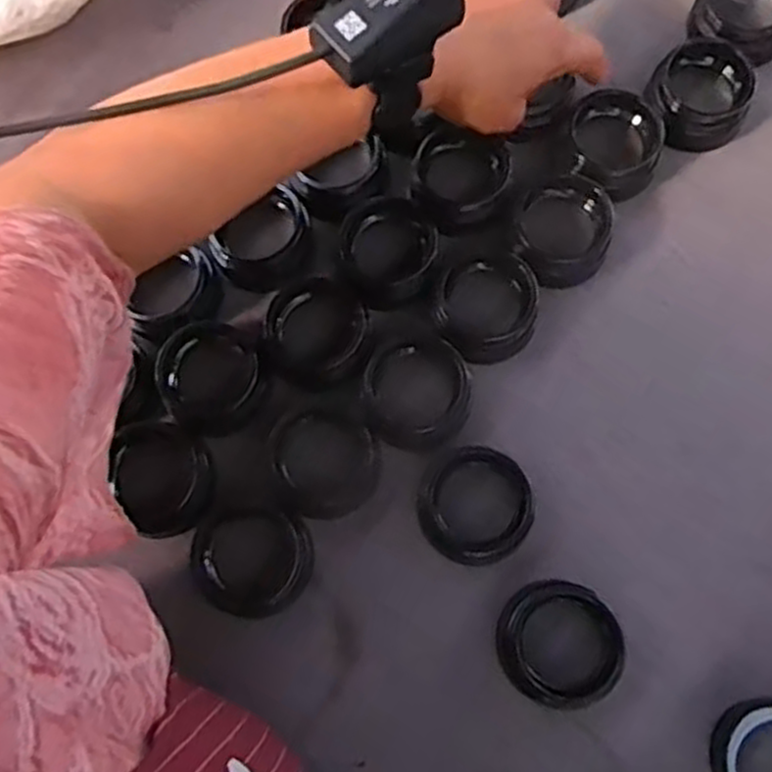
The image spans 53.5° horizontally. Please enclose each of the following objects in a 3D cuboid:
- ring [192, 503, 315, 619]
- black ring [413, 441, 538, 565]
[{"bbox_3d":[-0.076,0.100,0.439,0.067,0.011,0.062,0,75,0],"label":"ring"},{"bbox_3d":[0.051,0.069,0.440,0.066,0.022,0.062,0,75,0],"label":"black ring"}]

